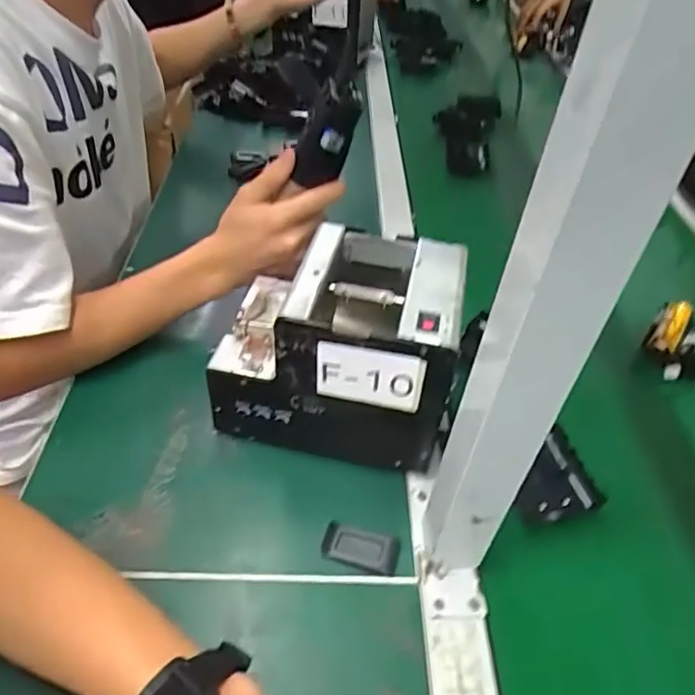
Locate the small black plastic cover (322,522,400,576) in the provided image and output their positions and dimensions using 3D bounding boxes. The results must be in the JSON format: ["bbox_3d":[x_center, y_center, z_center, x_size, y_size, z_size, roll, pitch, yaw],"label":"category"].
[{"bbox_3d":[0.010,0.148,0.424,0.055,0.006,0.028,11,44,8],"label":"small black plastic cover"}]

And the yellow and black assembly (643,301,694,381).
[{"bbox_3d":[0.350,-0.007,0.597,0.064,0.034,0.095,28,48,23],"label":"yellow and black assembly"}]

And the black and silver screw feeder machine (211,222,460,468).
[{"bbox_3d":[-0.007,-0.004,0.474,0.181,0.147,0.127,10,44,7],"label":"black and silver screw feeder machine"}]

